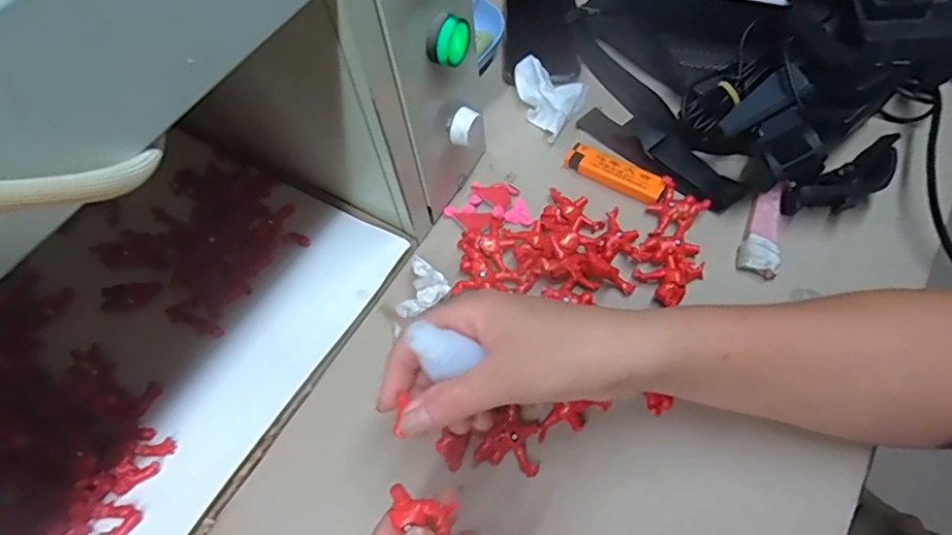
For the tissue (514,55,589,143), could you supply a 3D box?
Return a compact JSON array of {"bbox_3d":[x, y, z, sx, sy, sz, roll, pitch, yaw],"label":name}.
[{"bbox_3d":[0.056,-0.147,0.482,0.077,0.021,0.054,39,71,24],"label":"tissue"}]

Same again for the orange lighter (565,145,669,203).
[{"bbox_3d":[0.108,-0.073,0.437,0.080,0.013,0.020,30,68,16],"label":"orange lighter"}]

